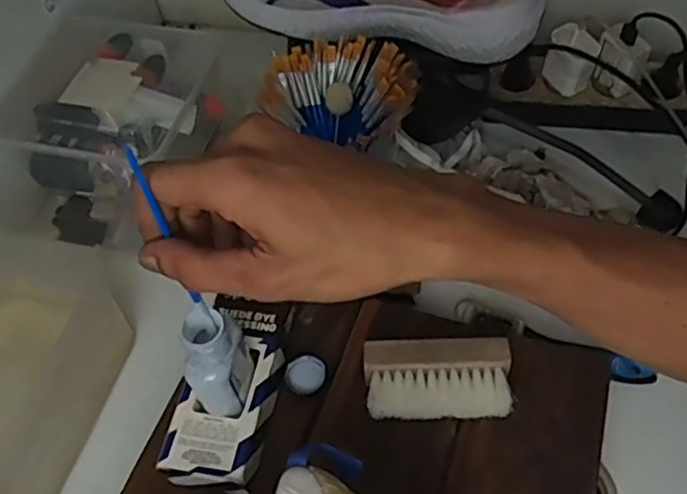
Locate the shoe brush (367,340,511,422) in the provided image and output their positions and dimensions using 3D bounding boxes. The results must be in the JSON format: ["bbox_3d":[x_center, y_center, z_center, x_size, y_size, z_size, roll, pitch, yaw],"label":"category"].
[{"bbox_3d":[0.062,0.088,0.434,0.092,0.032,0.048,0,54,4],"label":"shoe brush"}]

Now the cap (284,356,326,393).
[{"bbox_3d":[-0.026,0.088,0.452,0.027,0.011,0.023,-4,54,2],"label":"cap"}]

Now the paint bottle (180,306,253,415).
[{"bbox_3d":[-0.075,0.075,0.407,0.036,0.091,0.042,-17,55,-8],"label":"paint bottle"}]

